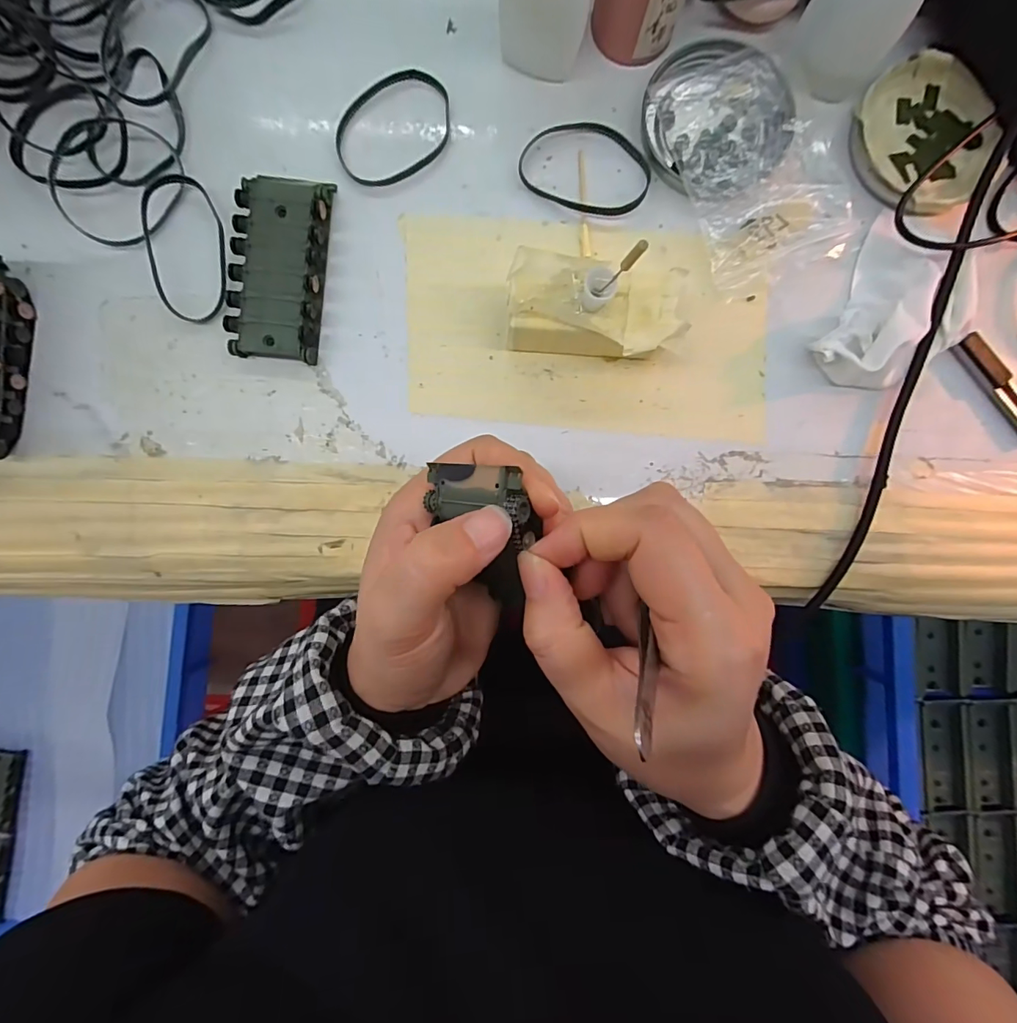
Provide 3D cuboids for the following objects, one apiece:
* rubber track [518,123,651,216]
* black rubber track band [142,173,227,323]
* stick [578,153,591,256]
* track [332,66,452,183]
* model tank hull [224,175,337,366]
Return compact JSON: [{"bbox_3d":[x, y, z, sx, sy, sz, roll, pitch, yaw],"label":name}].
[{"bbox_3d":[0.042,-0.186,0.252,0.070,0.005,0.048,24,91,-1],"label":"rubber track"},{"bbox_3d":[-0.166,-0.139,0.243,0.038,0.008,0.076,-9,91,-1],"label":"black rubber track band"},{"bbox_3d":[0.041,-0.166,0.253,0.005,0.004,0.059,-1,91,-1],"label":"stick"},{"bbox_3d":[-0.063,-0.207,0.252,0.068,0.004,0.049,-37,91,0],"label":"track"},{"bbox_3d":[-0.119,-0.126,0.244,0.043,0.016,0.093,7,91,-1],"label":"model tank hull"}]

